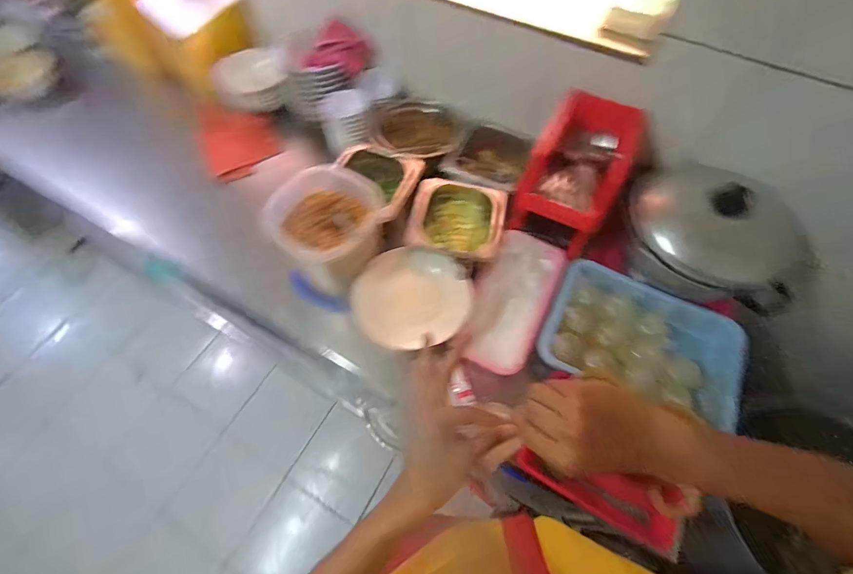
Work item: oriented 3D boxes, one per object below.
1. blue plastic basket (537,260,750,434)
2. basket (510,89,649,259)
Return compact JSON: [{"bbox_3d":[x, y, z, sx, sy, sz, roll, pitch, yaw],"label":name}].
[{"bbox_3d":[0.365,0.088,0.627,0.314,0.057,0.208,24,64,12],"label":"blue plastic basket"},{"bbox_3d":[0.276,-0.209,0.698,0.157,0.178,0.227,28,65,14],"label":"basket"}]

